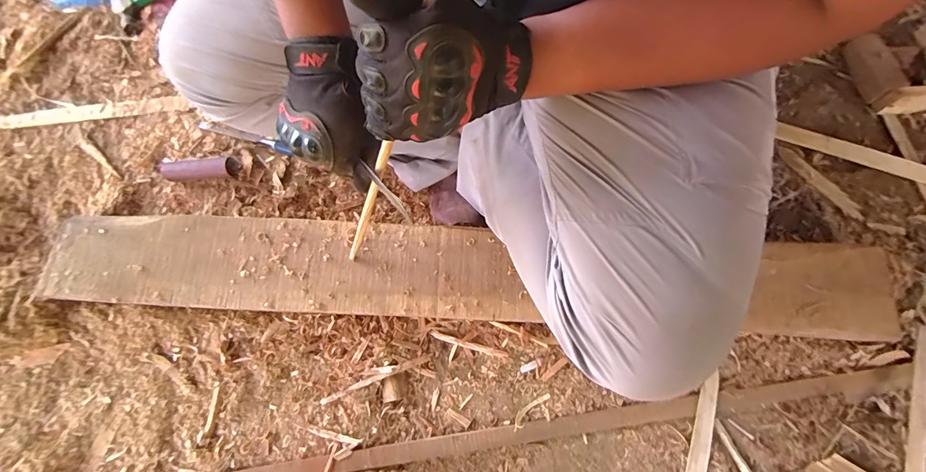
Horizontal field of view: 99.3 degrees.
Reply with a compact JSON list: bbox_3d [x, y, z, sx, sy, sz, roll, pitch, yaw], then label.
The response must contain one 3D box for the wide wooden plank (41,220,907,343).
[{"bbox_3d":[0.007,0.049,0.515,1.077,0.025,0.121,3,76,0],"label":"wide wooden plank"}]

